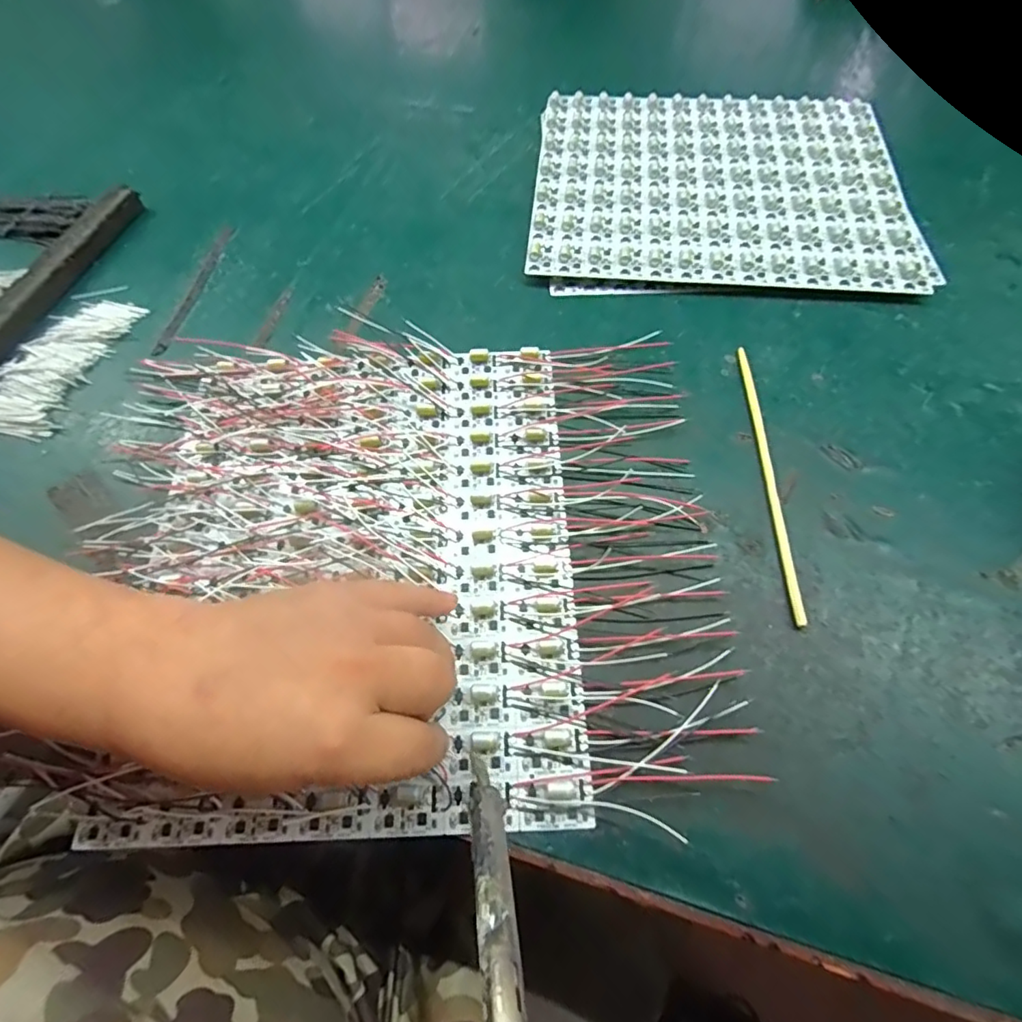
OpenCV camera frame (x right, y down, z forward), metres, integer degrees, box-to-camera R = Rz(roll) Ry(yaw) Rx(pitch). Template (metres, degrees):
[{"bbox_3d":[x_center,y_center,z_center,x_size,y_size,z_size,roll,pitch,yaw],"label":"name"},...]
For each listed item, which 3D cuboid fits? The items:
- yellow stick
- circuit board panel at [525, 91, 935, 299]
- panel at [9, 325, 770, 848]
[{"bbox_3d":[0.158,-0.025,0.335,0.006,0.005,0.193,2,61,1],"label":"yellow stick"},{"bbox_3d":[0.169,-0.272,0.455,0.291,0.023,0.240,5,63,4],"label":"circuit board panel"},{"bbox_3d":[-0.069,0.017,0.319,0.357,0.019,0.296,-2,61,-1],"label":"panel"}]

